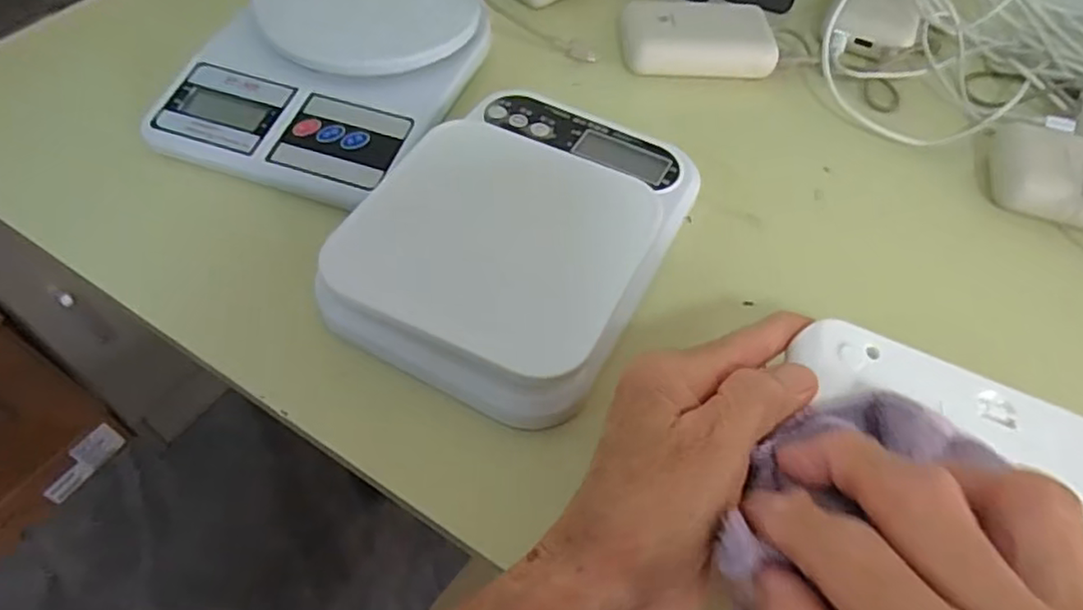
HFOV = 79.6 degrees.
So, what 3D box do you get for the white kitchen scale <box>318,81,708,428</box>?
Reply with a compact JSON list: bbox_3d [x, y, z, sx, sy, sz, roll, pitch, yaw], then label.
[{"bbox_3d":[-0.009,-0.043,0.335,0.140,0.045,0.195,23,58,14],"label":"white kitchen scale"}]

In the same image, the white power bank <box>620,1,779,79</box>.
[{"bbox_3d":[0.107,-0.182,0.444,0.100,0.029,0.049,0,56,-1],"label":"white power bank"}]

